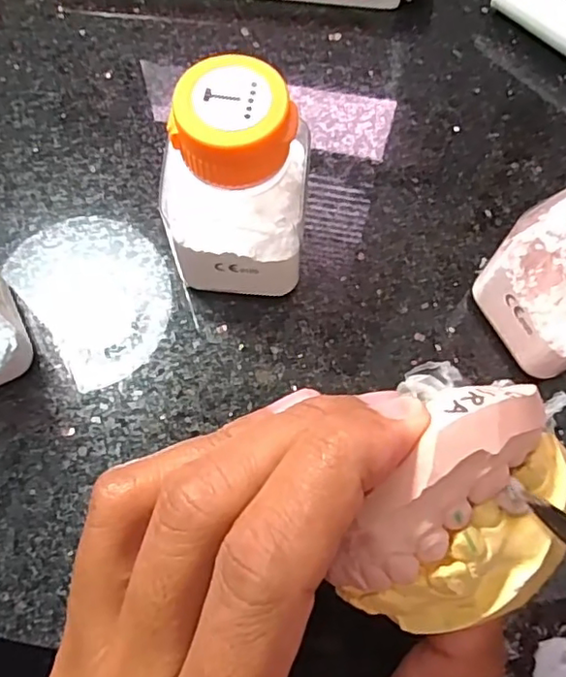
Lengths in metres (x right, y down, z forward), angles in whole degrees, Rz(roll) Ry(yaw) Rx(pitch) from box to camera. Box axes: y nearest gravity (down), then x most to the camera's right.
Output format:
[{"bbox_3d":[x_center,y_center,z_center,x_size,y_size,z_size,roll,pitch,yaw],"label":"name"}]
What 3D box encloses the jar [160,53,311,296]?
[{"bbox_3d":[-0.012,-0.041,0.174,0.037,0.073,0.033,14,70,4],"label":"jar"}]

